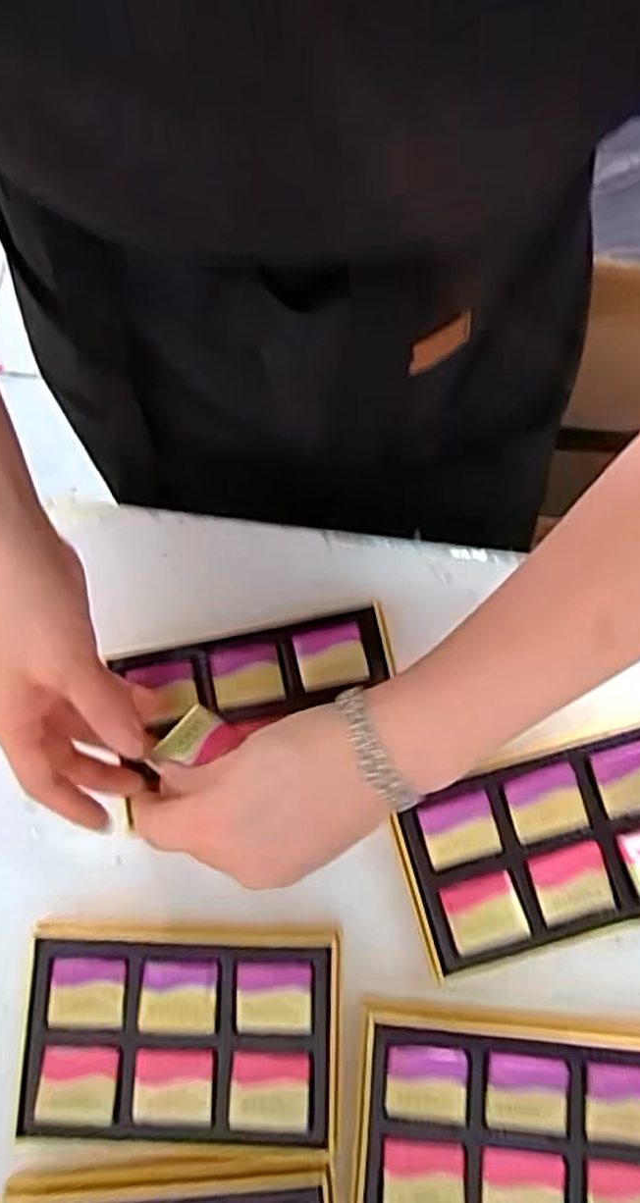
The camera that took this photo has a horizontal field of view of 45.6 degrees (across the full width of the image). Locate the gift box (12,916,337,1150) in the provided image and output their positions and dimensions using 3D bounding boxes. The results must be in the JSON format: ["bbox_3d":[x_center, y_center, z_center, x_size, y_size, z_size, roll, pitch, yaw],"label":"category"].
[{"bbox_3d":[-0.073,0.228,0.405,0.159,0.033,0.099,1,75,2],"label":"gift box"}]

